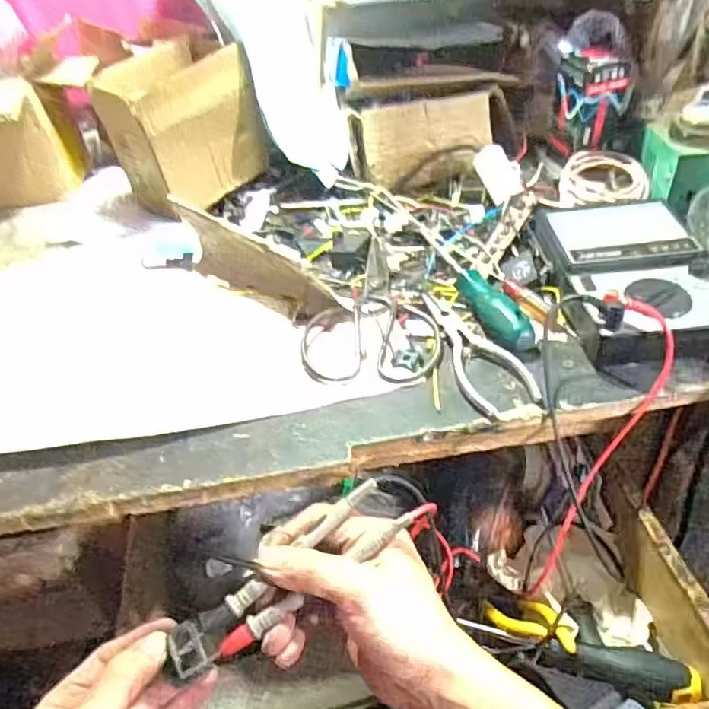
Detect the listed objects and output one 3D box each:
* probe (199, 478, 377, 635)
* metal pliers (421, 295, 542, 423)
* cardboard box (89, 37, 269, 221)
[{"bbox_3d":[-0.036,0.119,0.361,0.127,0.008,0.011,-39,48,-13],"label":"probe"},{"bbox_3d":[0.090,-0.007,0.477,0.047,0.010,0.144,-12,39,-10],"label":"metal pliers"},{"bbox_3d":[-0.199,-0.248,0.691,0.097,0.158,0.148,30,50,35],"label":"cardboard box"}]

